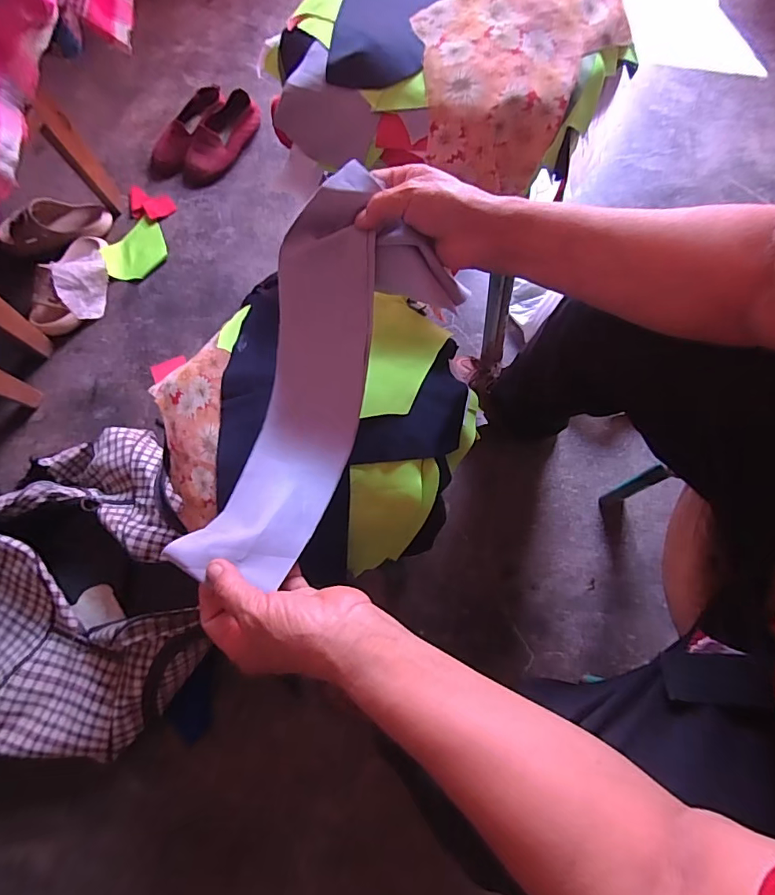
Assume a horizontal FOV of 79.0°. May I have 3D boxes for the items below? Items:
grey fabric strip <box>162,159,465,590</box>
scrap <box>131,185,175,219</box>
[{"bbox_3d":[-0.049,-0.052,0.390,0.139,0.105,0.314,17,81,7],"label":"grey fabric strip"},{"bbox_3d":[-0.494,-0.508,0.981,0.096,0.015,0.066,9,73,5],"label":"scrap"}]

